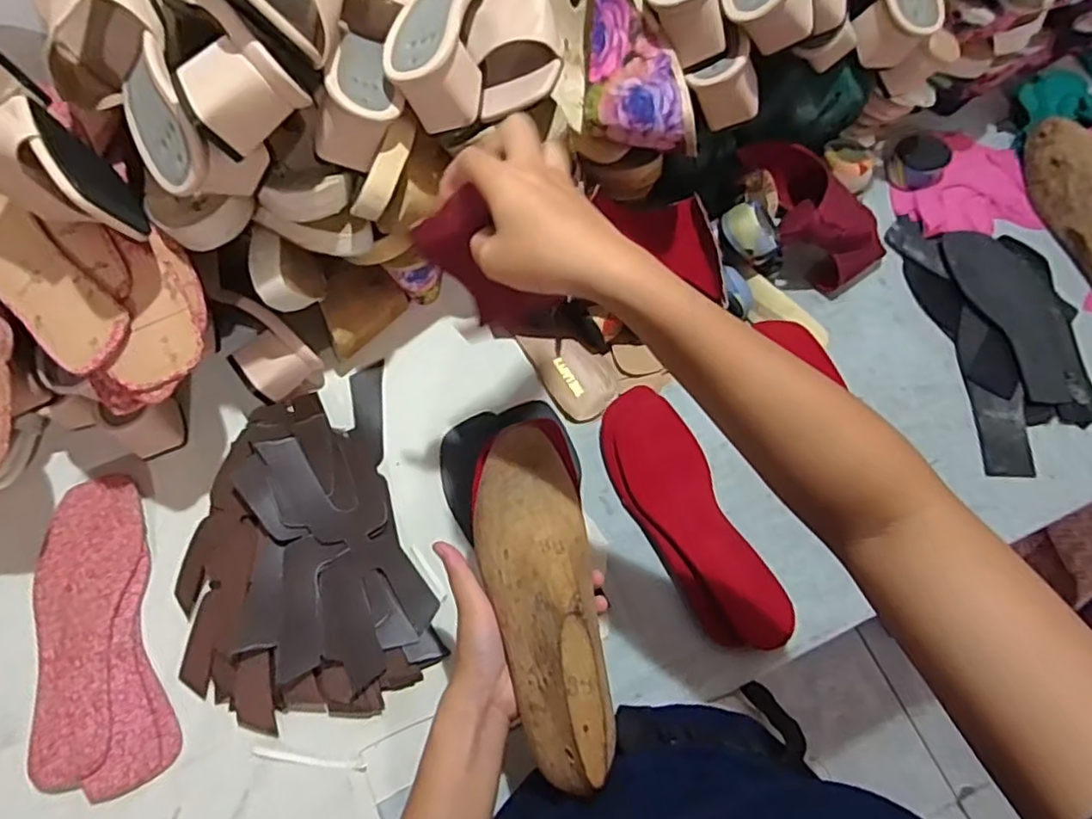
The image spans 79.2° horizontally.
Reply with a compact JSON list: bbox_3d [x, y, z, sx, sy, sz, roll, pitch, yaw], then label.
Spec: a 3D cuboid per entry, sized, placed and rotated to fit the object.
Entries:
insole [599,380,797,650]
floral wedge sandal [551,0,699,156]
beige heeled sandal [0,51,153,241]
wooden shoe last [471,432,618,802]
[{"bbox_3d":[0.128,0.096,0.600,0.079,0.029,0.248,-26,71,-12],"label":"insole"},{"bbox_3d":[0.056,-0.336,0.564,0.118,0.095,0.264,-17,90,-9],"label":"floral wedge sandal"},{"bbox_3d":[-0.355,-0.180,0.457,0.066,0.086,0.225,-42,59,-17],"label":"beige heeled sandal"},{"bbox_3d":[-0.001,0.120,0.430,0.074,0.068,0.218,-10,64,-6],"label":"wooden shoe last"}]

